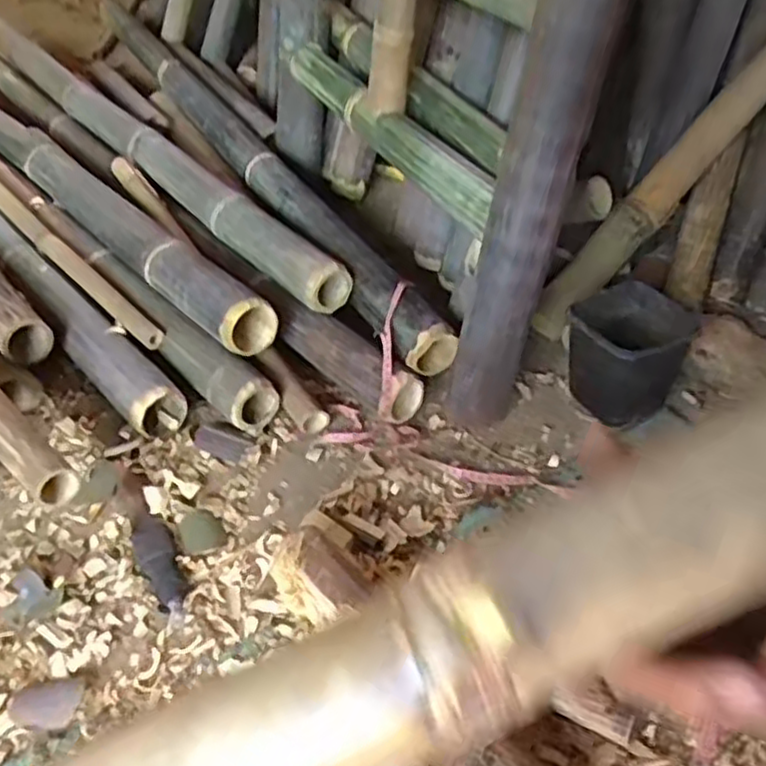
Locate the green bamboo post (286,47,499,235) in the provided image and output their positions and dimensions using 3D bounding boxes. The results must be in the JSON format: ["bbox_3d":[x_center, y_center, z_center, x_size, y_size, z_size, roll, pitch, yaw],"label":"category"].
[{"bbox_3d":[-0.003,-0.337,0.955,0.050,0.049,0.545,-18,42,-20],"label":"green bamboo post"}]

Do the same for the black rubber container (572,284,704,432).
[{"bbox_3d":[0.280,-0.033,0.853,0.131,0.120,0.138,12,41,16],"label":"black rubber container"}]

